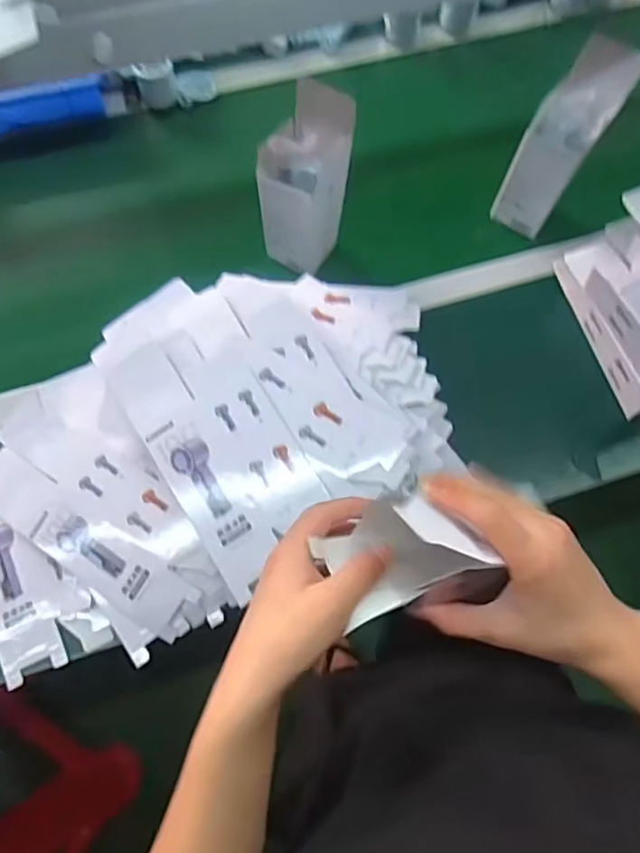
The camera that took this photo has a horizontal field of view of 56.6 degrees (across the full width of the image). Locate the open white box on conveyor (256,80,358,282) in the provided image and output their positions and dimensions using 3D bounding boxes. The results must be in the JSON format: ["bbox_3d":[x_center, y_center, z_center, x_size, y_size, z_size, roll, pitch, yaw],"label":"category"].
[{"bbox_3d":[-0.019,-0.289,0.716,0.082,0.225,0.098,38,75,10],"label":"open white box on conveyor"}]

